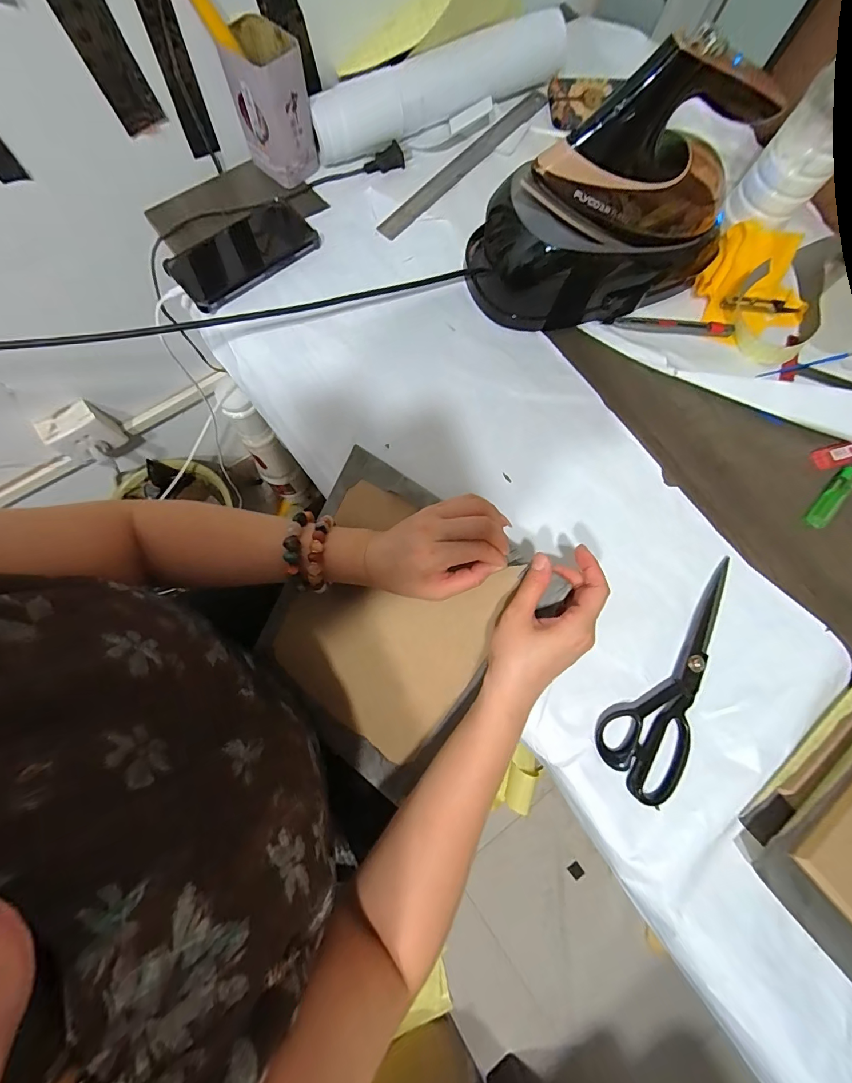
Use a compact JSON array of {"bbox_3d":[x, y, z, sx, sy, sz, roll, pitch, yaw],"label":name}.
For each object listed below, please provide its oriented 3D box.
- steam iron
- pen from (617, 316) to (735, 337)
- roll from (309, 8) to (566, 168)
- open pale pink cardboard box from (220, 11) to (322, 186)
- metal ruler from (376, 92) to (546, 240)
[{"bbox_3d":[0.195,-0.337,0.419,0.280,0.183,0.123,-6,78,-3],"label":"steam iron"},{"bbox_3d":[0.297,-0.259,0.495,0.139,0.005,0.017,7,77,0],"label":"pen"},{"bbox_3d":[0.020,-0.565,0.523,0.345,0.063,0.052,-26,80,-7],"label":"roll"},{"bbox_3d":[-0.176,-0.497,0.482,0.081,0.113,0.074,-16,78,-5],"label":"open pale pink cardboard box"},{"bbox_3d":[0.052,-0.496,0.545,0.030,0.006,0.312,43,80,5],"label":"metal ruler"}]

